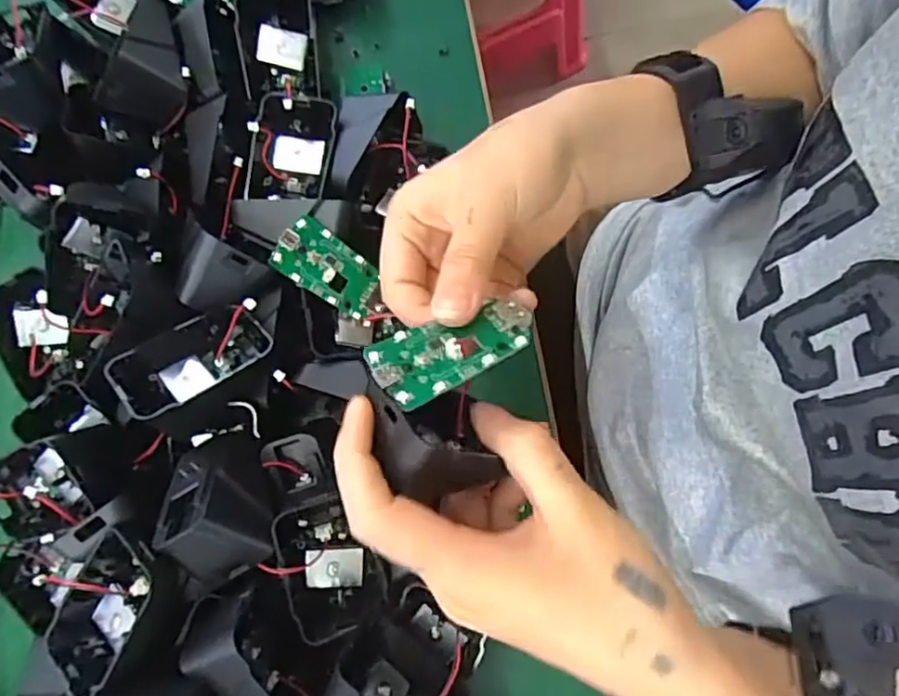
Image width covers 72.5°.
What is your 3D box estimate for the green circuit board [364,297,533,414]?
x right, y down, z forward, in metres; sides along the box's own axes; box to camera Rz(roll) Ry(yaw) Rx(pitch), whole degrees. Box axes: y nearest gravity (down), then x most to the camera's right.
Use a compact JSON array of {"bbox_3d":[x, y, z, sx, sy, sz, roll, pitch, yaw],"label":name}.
[{"bbox_3d":[0.001,-0.002,0.232,0.062,0.004,0.031,-27,59,-20],"label":"green circuit board"}]

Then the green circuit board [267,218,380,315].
[{"bbox_3d":[-0.063,-0.043,0.325,0.056,0.004,0.032,33,84,-20],"label":"green circuit board"}]

